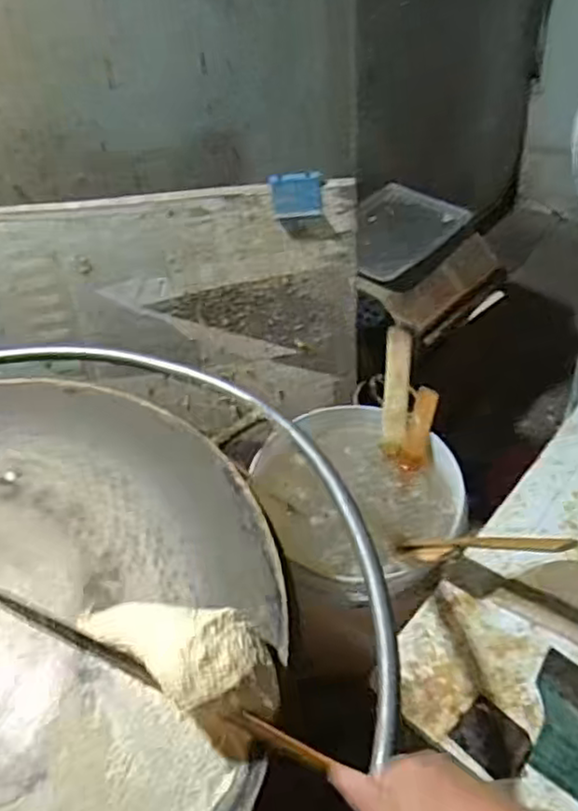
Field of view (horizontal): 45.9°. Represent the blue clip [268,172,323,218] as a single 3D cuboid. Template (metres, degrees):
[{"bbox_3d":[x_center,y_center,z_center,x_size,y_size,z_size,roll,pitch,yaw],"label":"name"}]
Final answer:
[{"bbox_3d":[0.011,-0.286,0.931,0.068,0.059,0.016,-11,47,-4],"label":"blue clip"}]

